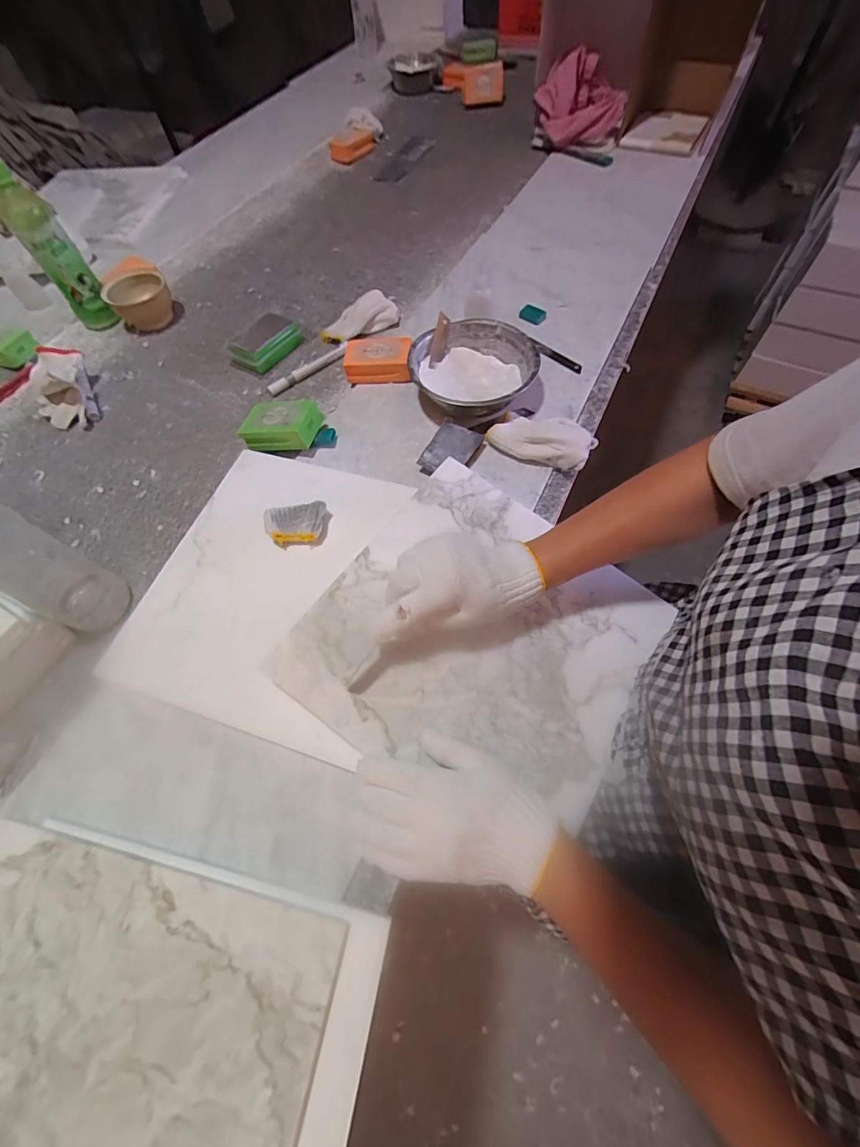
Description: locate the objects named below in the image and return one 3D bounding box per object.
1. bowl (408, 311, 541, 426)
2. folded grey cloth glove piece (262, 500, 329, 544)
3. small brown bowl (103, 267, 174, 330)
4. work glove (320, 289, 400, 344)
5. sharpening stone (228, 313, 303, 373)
[{"bbox_3d":[0.057,-0.263,0.550,0.156,0.055,0.160,-2,63,3],"label":"bowl"},{"bbox_3d":[-0.146,-0.057,0.460,0.067,0.026,0.044,-13,63,-3],"label":"folded grey cloth glove piece"},{"bbox_3d":[-0.482,-0.458,0.692,0.096,0.060,0.089,-34,66,-13],"label":"small brown bowl"},{"bbox_3d":[-0.113,-0.404,0.657,0.127,0.027,0.066,-28,65,-10],"label":"work glove"},{"bbox_3d":[-0.251,-0.356,0.635,0.076,0.038,0.106,19,66,13],"label":"sharpening stone"}]

